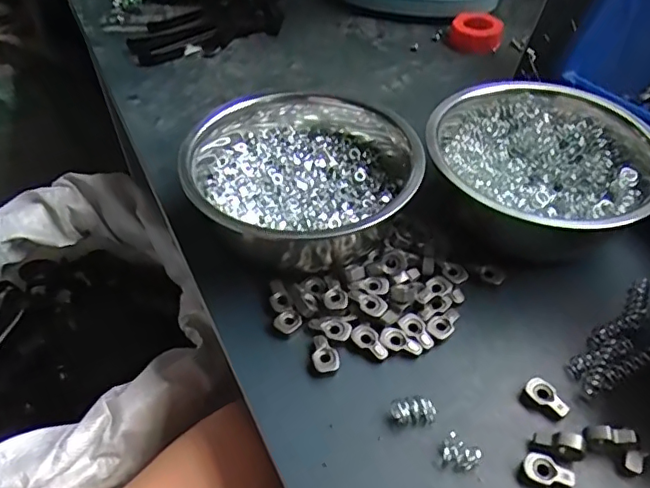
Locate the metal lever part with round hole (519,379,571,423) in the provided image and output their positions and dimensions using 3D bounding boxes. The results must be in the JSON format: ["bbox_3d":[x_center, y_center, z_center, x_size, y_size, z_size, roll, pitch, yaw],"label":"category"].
[{"bbox_3d":[0.143,0.101,0.365,0.029,0.007,0.020,35,55,30],"label":"metal lever part with round hole"}]

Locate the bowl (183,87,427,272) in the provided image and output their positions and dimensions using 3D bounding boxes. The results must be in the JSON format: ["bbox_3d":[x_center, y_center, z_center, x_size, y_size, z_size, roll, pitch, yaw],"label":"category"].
[{"bbox_3d":[-0.019,-0.050,0.441,0.164,0.078,0.163,0,45,0],"label":"bowl"}]

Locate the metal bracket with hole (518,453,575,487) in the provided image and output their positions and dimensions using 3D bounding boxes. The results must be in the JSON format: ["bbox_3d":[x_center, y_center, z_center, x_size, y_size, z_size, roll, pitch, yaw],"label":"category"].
[{"bbox_3d":[0.131,0.137,0.331,0.028,0.008,0.020,24,50,22],"label":"metal bracket with hole"}]

